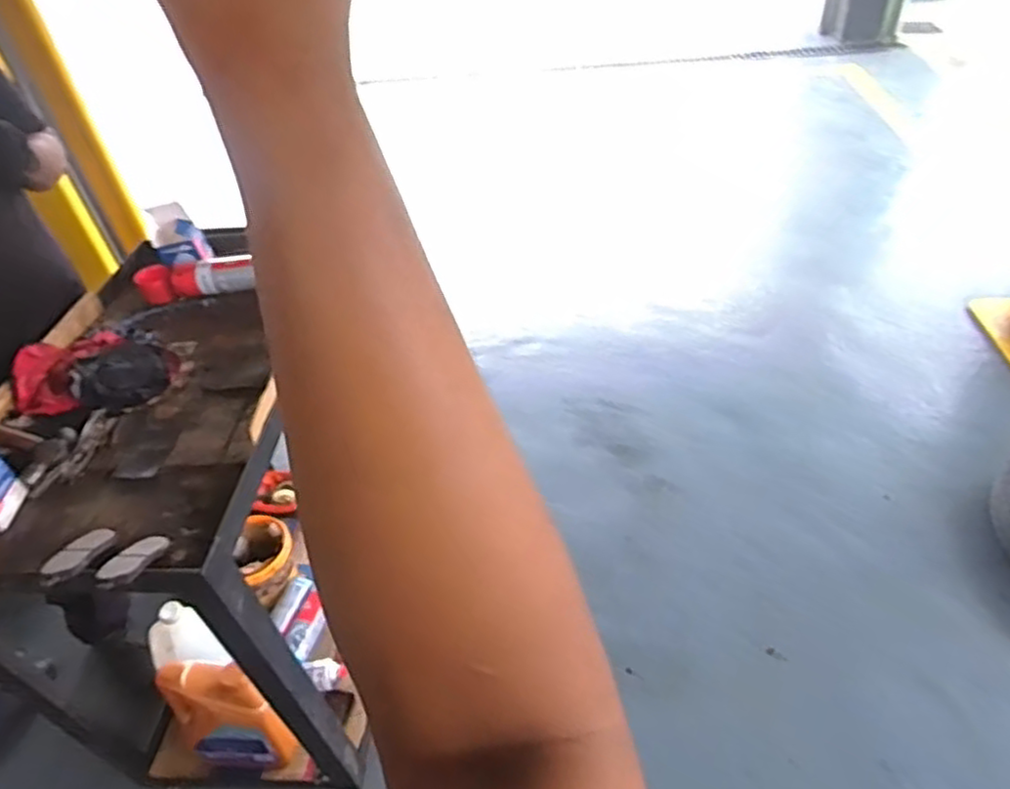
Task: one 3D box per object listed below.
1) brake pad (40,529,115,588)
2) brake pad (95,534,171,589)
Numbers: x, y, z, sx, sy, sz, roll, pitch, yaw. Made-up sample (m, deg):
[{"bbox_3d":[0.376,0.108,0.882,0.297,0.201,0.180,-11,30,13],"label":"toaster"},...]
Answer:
[{"bbox_3d":[-0.521,0.196,0.810,0.045,0.020,0.099,-2,19,5],"label":"brake pad"},{"bbox_3d":[-0.446,0.200,0.791,0.048,0.016,0.106,-6,13,1],"label":"brake pad"}]

